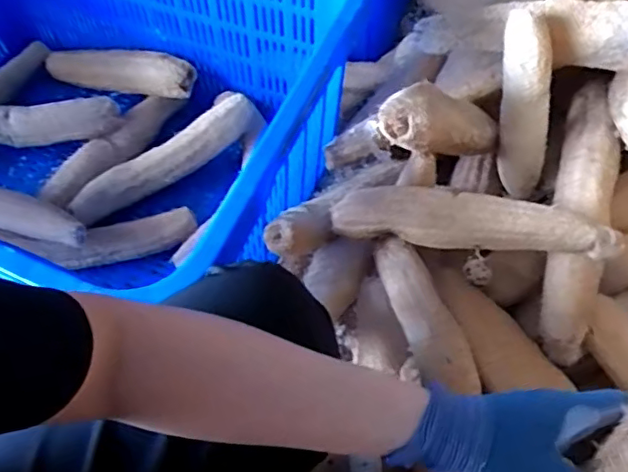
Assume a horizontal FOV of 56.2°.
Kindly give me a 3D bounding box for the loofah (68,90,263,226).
[{"bbox_3d":[-0.248,-0.127,0.969,0.330,0.083,0.058,-27,64,-12],"label":"loofah"}]

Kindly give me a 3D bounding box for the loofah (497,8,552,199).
[{"bbox_3d":[0.289,-0.177,0.816,0.053,0.262,0.051,-18,38,-7],"label":"loofah"}]

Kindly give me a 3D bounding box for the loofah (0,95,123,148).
[{"bbox_3d":[-0.518,-0.196,1.012,0.361,0.065,0.060,0,61,2],"label":"loofah"}]

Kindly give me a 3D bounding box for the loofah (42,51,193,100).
[{"bbox_3d":[-0.360,-0.301,1.075,0.324,0.067,0.068,11,61,24],"label":"loofah"}]

